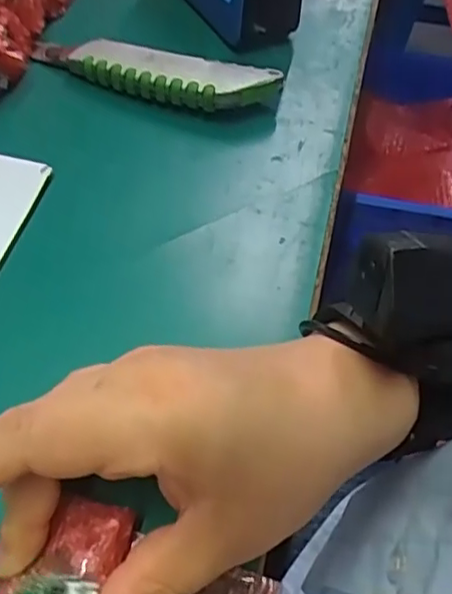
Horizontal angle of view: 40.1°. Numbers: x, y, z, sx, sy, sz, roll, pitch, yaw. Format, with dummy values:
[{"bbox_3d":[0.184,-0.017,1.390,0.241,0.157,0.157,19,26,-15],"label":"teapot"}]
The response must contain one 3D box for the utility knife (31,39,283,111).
[{"bbox_3d":[-0.047,-0.134,0.371,0.157,0.024,0.033,16,53,8],"label":"utility knife"}]

